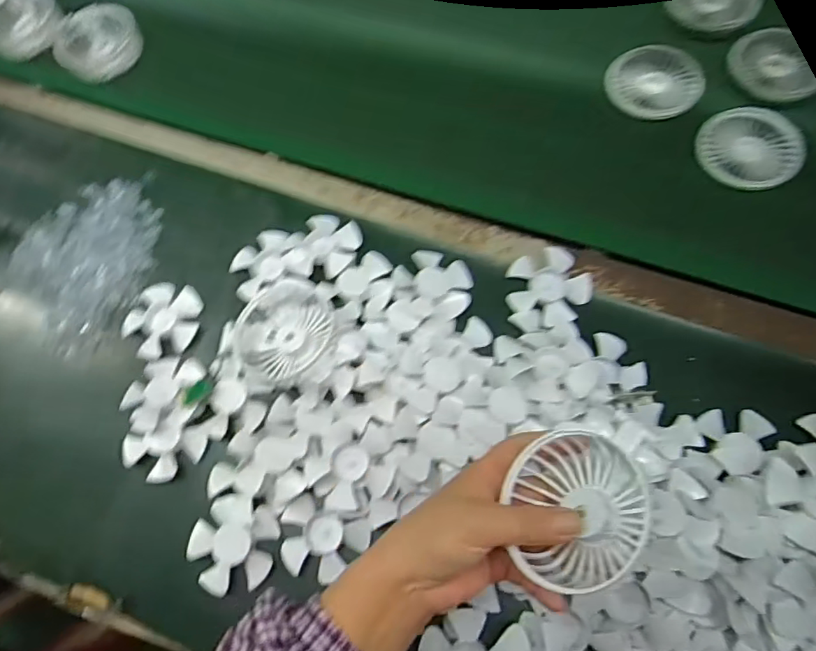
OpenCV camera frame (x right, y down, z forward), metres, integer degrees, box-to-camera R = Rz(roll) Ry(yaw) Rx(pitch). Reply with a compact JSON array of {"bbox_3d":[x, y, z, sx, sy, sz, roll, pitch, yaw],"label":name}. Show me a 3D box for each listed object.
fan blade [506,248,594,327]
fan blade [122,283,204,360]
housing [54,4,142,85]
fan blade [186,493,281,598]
[{"bbox_3d":[0.124,-0.034,0.486,0.069,0.016,0.069,-2,68,4],"label":"fan blade"},{"bbox_3d":[-0.228,-0.005,0.513,0.069,0.010,0.072,-2,68,4],"label":"fan blade"},{"bbox_3d":[-0.368,-0.337,0.661,0.098,0.036,0.094,-29,68,-6],"label":"housing"},{"bbox_3d":[-0.139,0.173,0.438,0.071,0.015,0.071,-3,74,12],"label":"fan blade"}]

